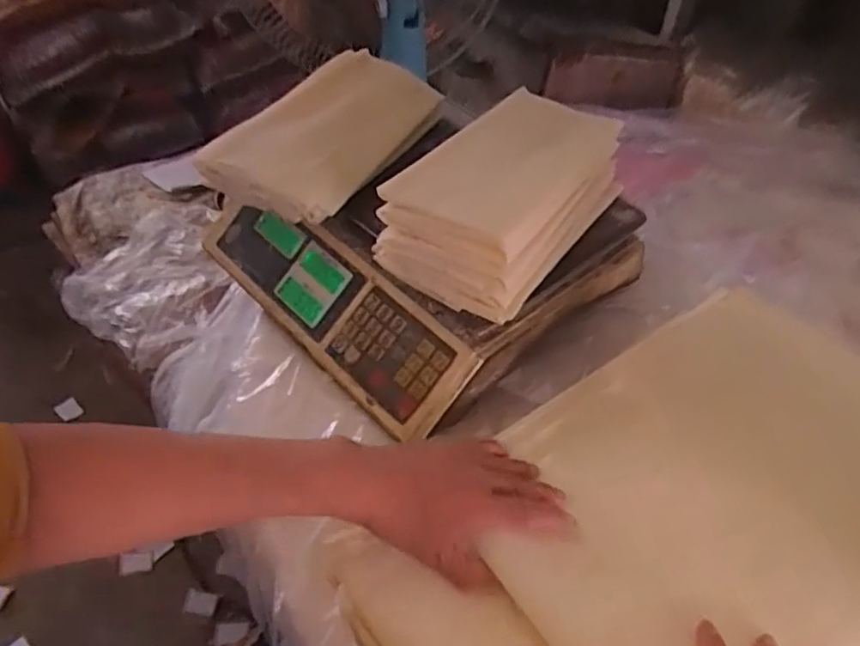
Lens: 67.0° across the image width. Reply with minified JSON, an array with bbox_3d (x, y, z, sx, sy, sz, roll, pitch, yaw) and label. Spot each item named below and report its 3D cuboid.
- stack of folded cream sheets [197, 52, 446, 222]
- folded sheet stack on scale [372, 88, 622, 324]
[{"bbox_3d":[-0.097,-0.190,0.636,0.156,0.044,0.261,17,44,13],"label":"stack of folded cream sheets"},{"bbox_3d":[0.073,-0.118,0.567,0.123,0.081,0.250,25,47,21],"label":"folded sheet stack on scale"}]

